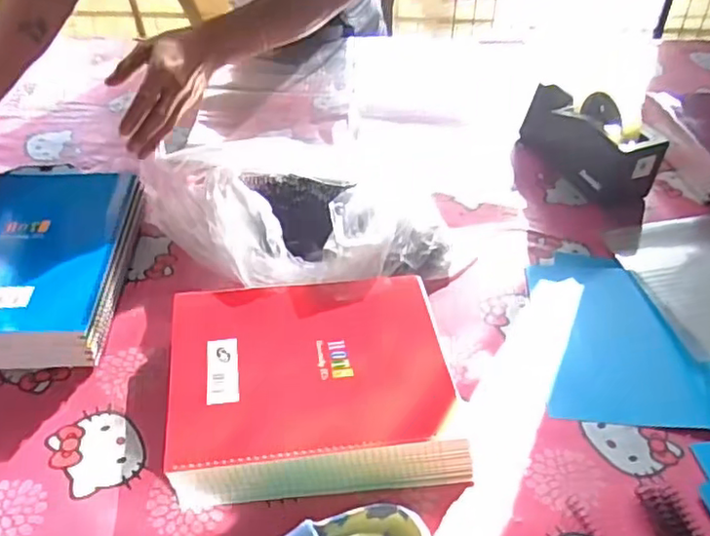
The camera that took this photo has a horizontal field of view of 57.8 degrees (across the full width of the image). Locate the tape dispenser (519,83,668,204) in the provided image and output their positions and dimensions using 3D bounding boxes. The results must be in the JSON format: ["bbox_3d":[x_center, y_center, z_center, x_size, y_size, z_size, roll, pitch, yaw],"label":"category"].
[{"bbox_3d":[0.316,-0.178,0.887,0.082,0.114,0.207,-16,44,-20],"label":"tape dispenser"}]

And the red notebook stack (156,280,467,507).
[{"bbox_3d":[-0.034,0.103,0.599,0.259,0.050,0.213,-5,42,-8],"label":"red notebook stack"}]

